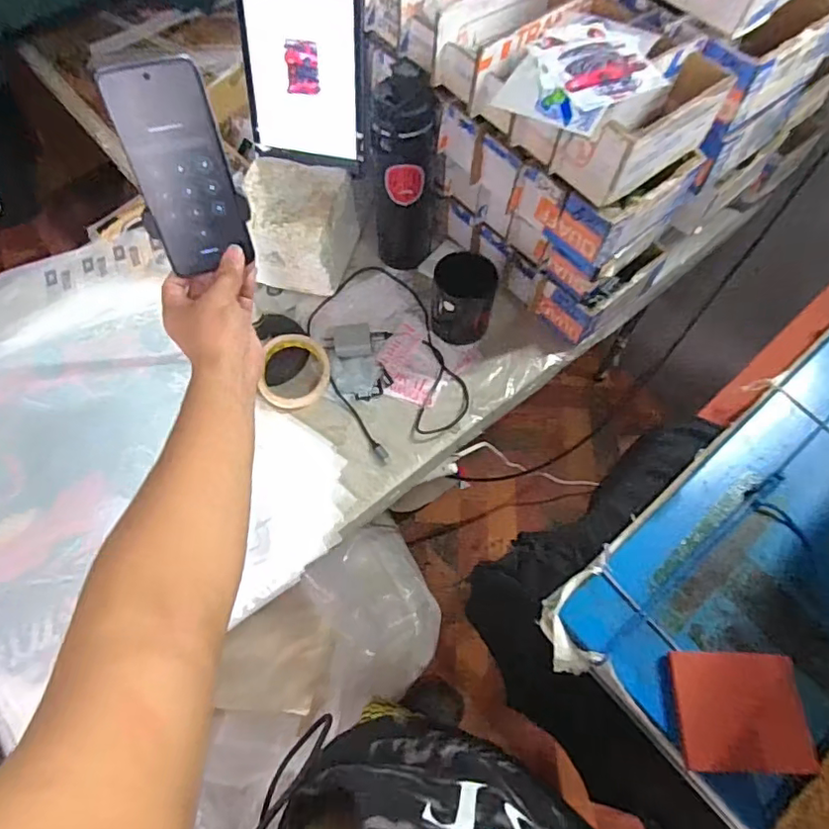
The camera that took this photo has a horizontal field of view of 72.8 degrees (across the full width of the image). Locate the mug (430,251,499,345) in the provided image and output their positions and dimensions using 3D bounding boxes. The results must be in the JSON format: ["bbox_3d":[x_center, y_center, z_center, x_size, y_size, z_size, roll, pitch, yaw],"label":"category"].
[{"bbox_3d":[0.063,-0.145,0.740,0.080,0.100,0.079,6,63,2],"label":"mug"}]

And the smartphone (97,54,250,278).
[{"bbox_3d":[-0.196,-0.203,0.477,0.074,0.162,0.013,-13,37,-7],"label":"smartphone"}]

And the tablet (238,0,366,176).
[{"bbox_3d":[-0.138,-0.435,0.692,0.160,0.234,0.013,13,43,7],"label":"tablet"}]

